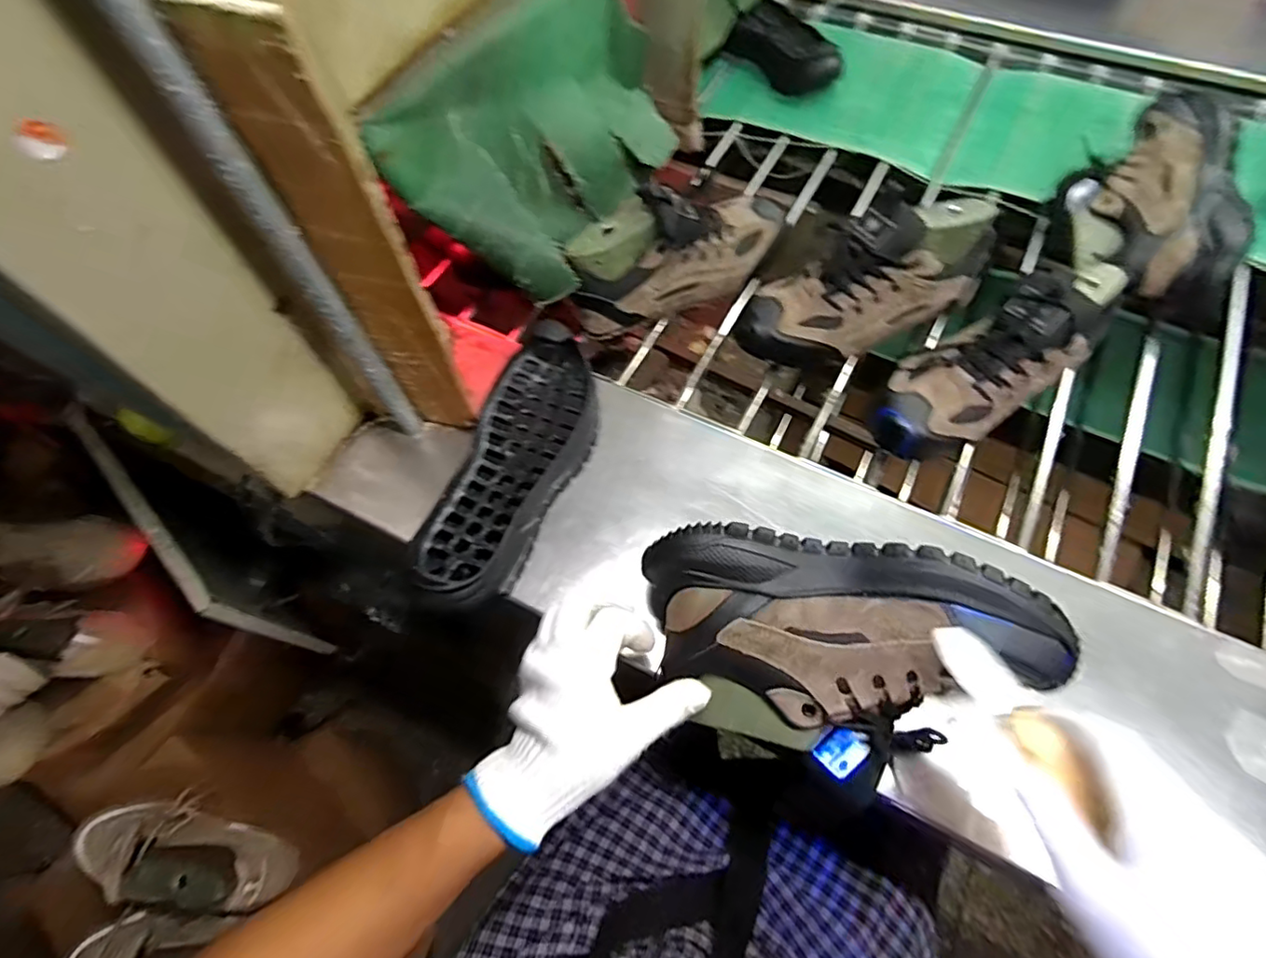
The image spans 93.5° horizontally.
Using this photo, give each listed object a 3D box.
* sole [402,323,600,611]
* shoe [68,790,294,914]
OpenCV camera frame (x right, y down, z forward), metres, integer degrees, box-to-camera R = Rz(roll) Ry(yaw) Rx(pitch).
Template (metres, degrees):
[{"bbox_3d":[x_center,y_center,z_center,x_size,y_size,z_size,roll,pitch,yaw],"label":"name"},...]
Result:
[{"bbox_3d":[-0.101,-0.021,0.549,0.107,0.053,0.271,14,66,9],"label":"sole"},{"bbox_3d":[-0.515,0.416,0.665,0.275,0.086,0.081,13,66,9],"label":"shoe"}]

